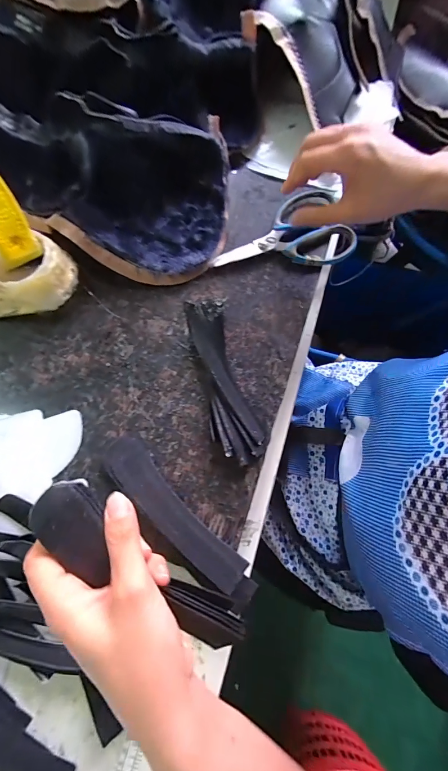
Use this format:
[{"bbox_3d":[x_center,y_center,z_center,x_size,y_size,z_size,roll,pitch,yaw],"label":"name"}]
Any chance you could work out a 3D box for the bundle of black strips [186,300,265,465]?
[{"bbox_3d":[-0.004,-0.011,0.365,0.047,0.025,0.185,-16,76,-5],"label":"bundle of black strips"}]

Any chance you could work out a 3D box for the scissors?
[{"bbox_3d":[0.068,-0.184,0.412,0.173,0.017,0.096,-16,75,-3],"label":"scissors"}]

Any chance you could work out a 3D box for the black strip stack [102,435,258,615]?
[{"bbox_3d":[-0.045,0.129,0.324,0.196,0.029,0.039,44,79,10],"label":"black strip stack"}]

